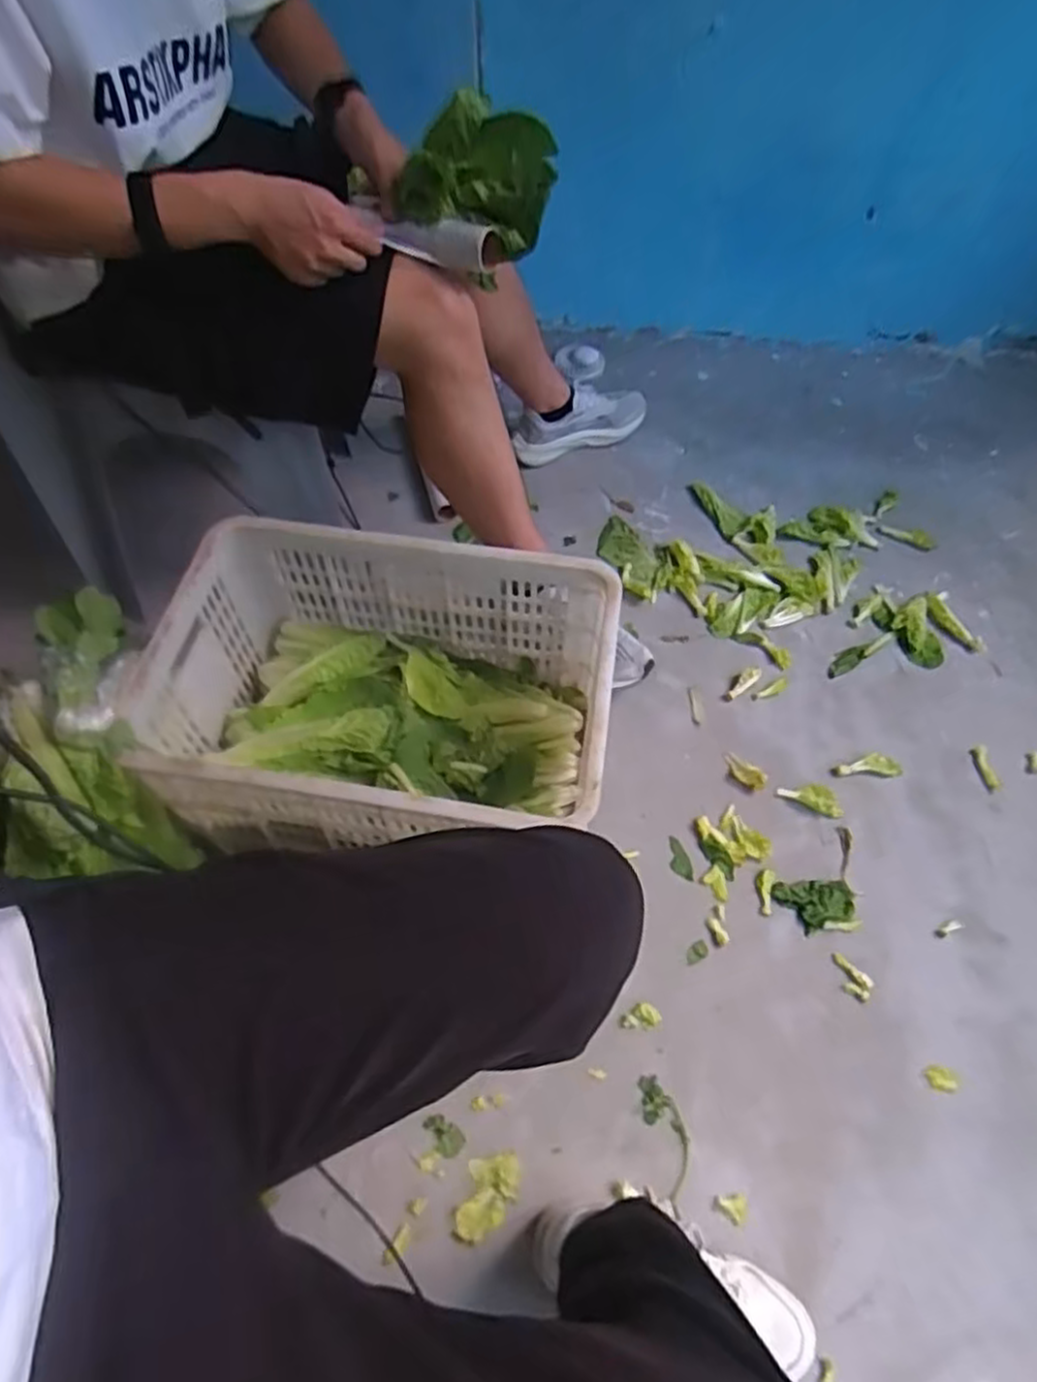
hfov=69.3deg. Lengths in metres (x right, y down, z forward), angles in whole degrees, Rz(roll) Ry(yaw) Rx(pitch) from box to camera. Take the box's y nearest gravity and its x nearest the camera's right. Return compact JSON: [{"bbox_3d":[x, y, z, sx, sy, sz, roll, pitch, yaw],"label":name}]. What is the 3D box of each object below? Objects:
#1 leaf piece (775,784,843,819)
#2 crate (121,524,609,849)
[{"bbox_3d":[0.434,0.154,1.111,0.096,0.007,0.042,22,61,11],"label":"leaf piece"},{"bbox_3d":[-0.171,0.019,0.969,0.542,0.257,0.352,6,58,3],"label":"crate"}]

